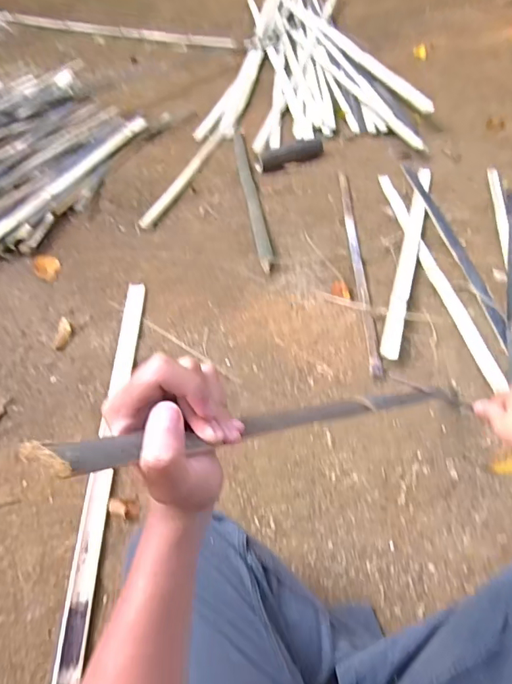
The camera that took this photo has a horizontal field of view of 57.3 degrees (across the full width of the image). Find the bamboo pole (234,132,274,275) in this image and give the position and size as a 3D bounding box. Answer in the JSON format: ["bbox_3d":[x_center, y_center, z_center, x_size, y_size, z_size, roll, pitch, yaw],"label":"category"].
[{"bbox_3d":[-0.020,-0.512,1.533,0.045,0.040,0.888,-8,50,-2],"label":"bamboo pole"}]

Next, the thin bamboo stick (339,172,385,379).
[{"bbox_3d":[0.273,-0.261,1.287,0.028,0.023,0.902,-1,51,4],"label":"thin bamboo stick"}]

